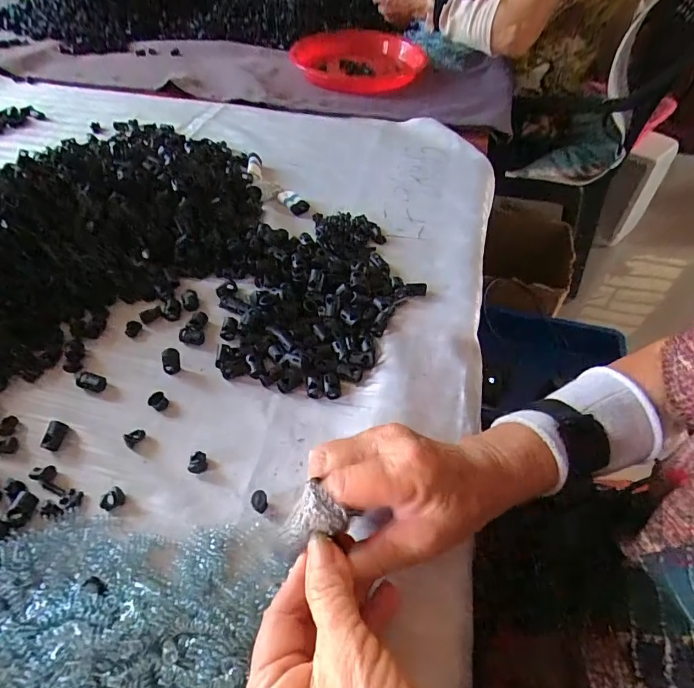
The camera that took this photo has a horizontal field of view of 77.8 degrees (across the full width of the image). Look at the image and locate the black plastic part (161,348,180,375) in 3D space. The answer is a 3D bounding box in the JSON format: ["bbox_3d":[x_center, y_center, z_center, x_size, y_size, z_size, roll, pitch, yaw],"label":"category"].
[{"bbox_3d":[-0.143,0.014,0.350,0.015,0.017,0.013,-24,54,-22],"label":"black plastic part"}]

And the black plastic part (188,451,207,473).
[{"bbox_3d":[-0.105,0.083,0.300,0.012,0.007,0.016,-12,51,-13],"label":"black plastic part"}]

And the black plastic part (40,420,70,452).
[{"bbox_3d":[-0.207,0.065,0.305,0.010,0.010,0.021,7,49,4],"label":"black plastic part"}]

